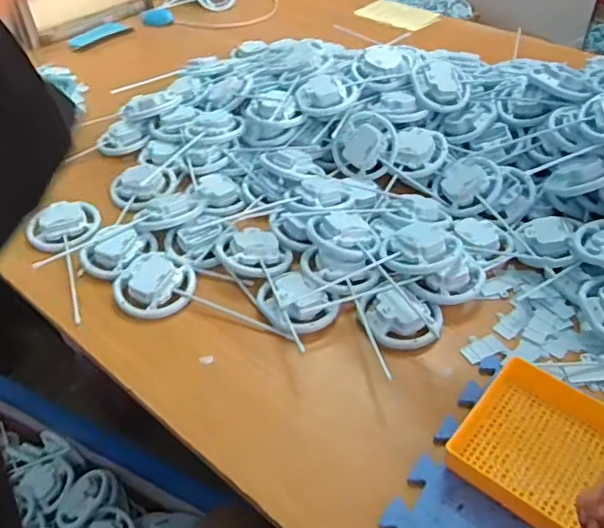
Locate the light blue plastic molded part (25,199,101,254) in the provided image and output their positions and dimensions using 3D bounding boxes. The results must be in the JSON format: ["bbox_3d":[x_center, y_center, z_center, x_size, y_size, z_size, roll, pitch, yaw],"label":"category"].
[{"bbox_3d":[-0.351,-0.060,0.851,0.088,0.029,0.092,-1,44,1],"label":"light blue plastic molded part"}]

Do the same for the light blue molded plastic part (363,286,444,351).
[{"bbox_3d":[0.128,0.062,0.715,0.094,0.033,0.082,-16,45,-14],"label":"light blue molded plastic part"}]

